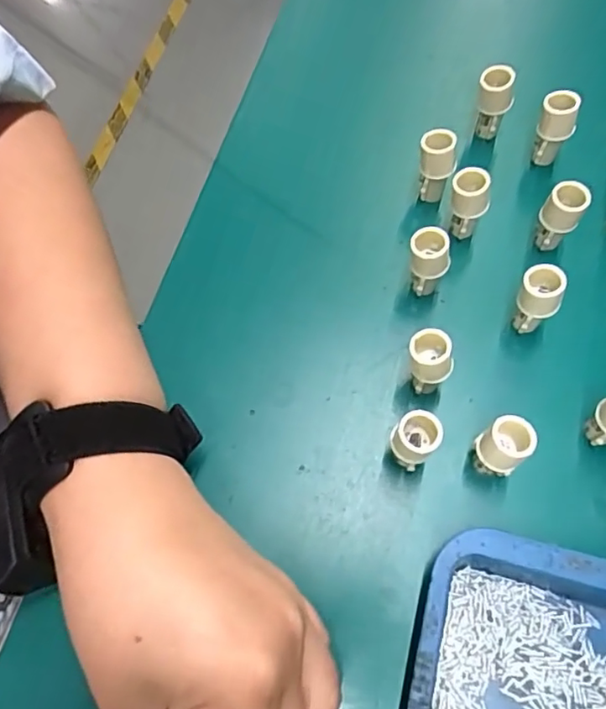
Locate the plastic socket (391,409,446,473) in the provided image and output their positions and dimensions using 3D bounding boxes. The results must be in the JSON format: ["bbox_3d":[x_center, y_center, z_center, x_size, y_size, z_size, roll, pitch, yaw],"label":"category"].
[{"bbox_3d":[0.050,0.041,0.256,0.019,0.045,0.019,0,66,0],"label":"plastic socket"}]

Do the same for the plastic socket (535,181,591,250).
[{"bbox_3d":[0.136,-0.072,0.298,0.019,0.045,0.017,35,71,14],"label":"plastic socket"}]

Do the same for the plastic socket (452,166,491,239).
[{"bbox_3d":[0.089,-0.081,0.301,0.021,0.043,0.015,25,68,10],"label":"plastic socket"}]

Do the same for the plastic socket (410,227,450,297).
[{"bbox_3d":[0.064,-0.046,0.288,0.021,0.043,0.017,16,67,7],"label":"plastic socket"}]

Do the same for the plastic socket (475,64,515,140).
[{"bbox_3d":[0.111,-0.148,0.325,0.021,0.043,0.017,18,67,7],"label":"plastic socket"}]

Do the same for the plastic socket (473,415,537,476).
[{"bbox_3d":[0.089,0.044,0.252,0.020,0.044,0.021,0,66,0],"label":"plastic socket"}]

